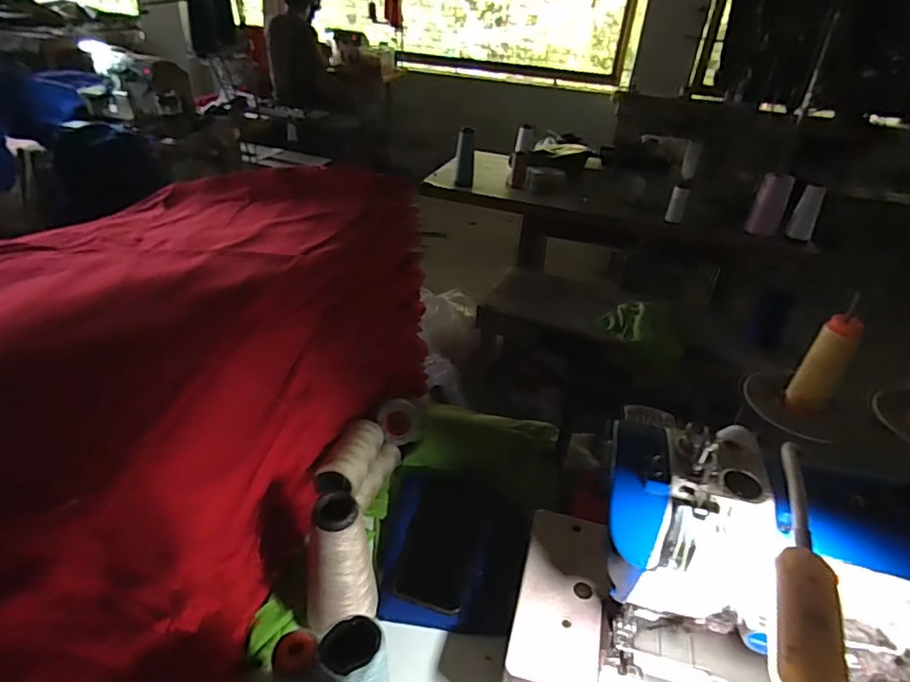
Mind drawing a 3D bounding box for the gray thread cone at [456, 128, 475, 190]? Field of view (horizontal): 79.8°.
[{"bbox_3d":[0.035,-0.587,1.772,0.057,0.206,0.051,4,33,-1],"label":"gray thread cone"}]

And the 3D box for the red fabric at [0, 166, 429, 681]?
[{"bbox_3d":[-0.342,0.019,0.679,0.462,0.293,0.662,13,34,13],"label":"red fabric"}]

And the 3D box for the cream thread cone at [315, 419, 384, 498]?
[{"bbox_3d":[-0.128,0.141,0.674,0.049,0.042,0.121,13,34,12],"label":"cream thread cone"}]

